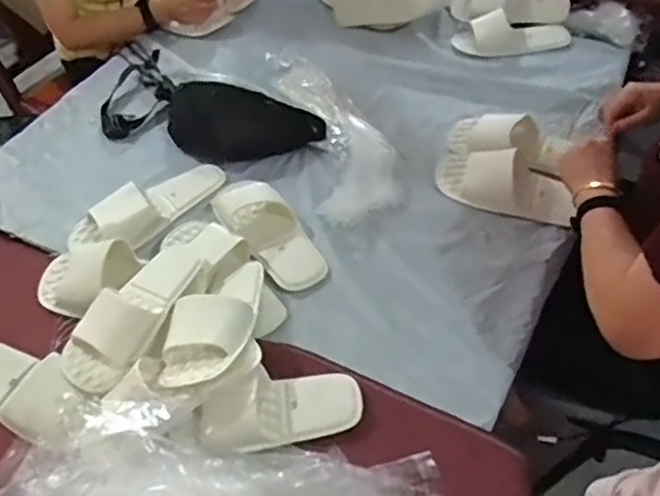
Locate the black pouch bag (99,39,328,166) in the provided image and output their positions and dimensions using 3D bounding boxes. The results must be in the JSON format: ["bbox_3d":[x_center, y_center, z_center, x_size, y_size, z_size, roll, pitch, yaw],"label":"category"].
[{"bbox_3d":[-0.261,-0.259,1.159,0.499,0.081,0.221,25,55,24],"label":"black pouch bag"}]

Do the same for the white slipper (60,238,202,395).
[{"bbox_3d":[-0.249,0.074,0.834,0.107,0.077,0.244,22,54,22],"label":"white slipper"}]

